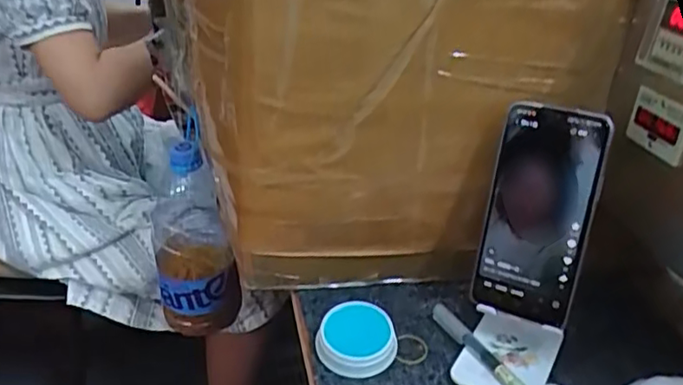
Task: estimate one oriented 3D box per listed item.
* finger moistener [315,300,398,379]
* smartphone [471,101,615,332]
[{"bbox_3d":[0.012,0.115,0.486,0.061,0.030,0.057,5,28,2],"label":"finger moistener"},{"bbox_3d":[0.147,0.018,0.462,0.074,0.163,0.012,15,15,26],"label":"smartphone"}]

